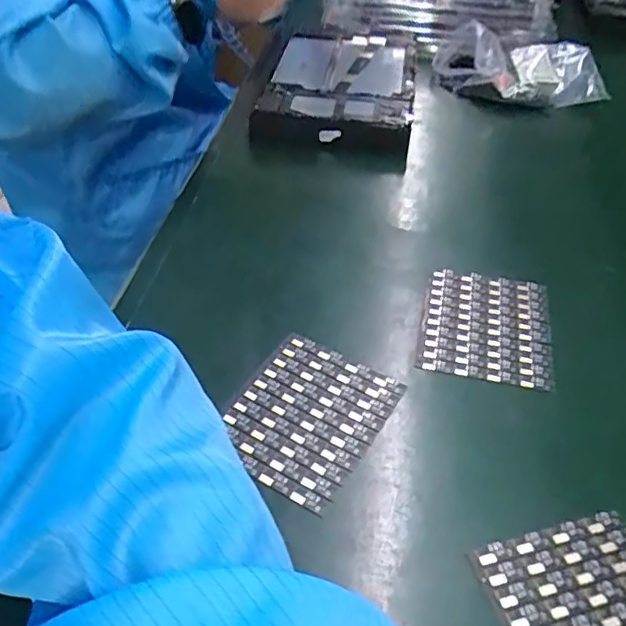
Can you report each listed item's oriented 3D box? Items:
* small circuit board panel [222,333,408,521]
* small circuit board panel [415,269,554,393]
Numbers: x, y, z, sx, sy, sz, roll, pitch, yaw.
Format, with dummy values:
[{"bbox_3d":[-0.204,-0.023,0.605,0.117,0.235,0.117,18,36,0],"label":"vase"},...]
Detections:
[{"bbox_3d":[-0.004,0.057,0.345,0.081,0.004,0.096,26,48,21],"label":"small circuit board panel"},{"bbox_3d":[0.115,0.008,0.400,0.082,0.006,0.092,12,45,8],"label":"small circuit board panel"}]

